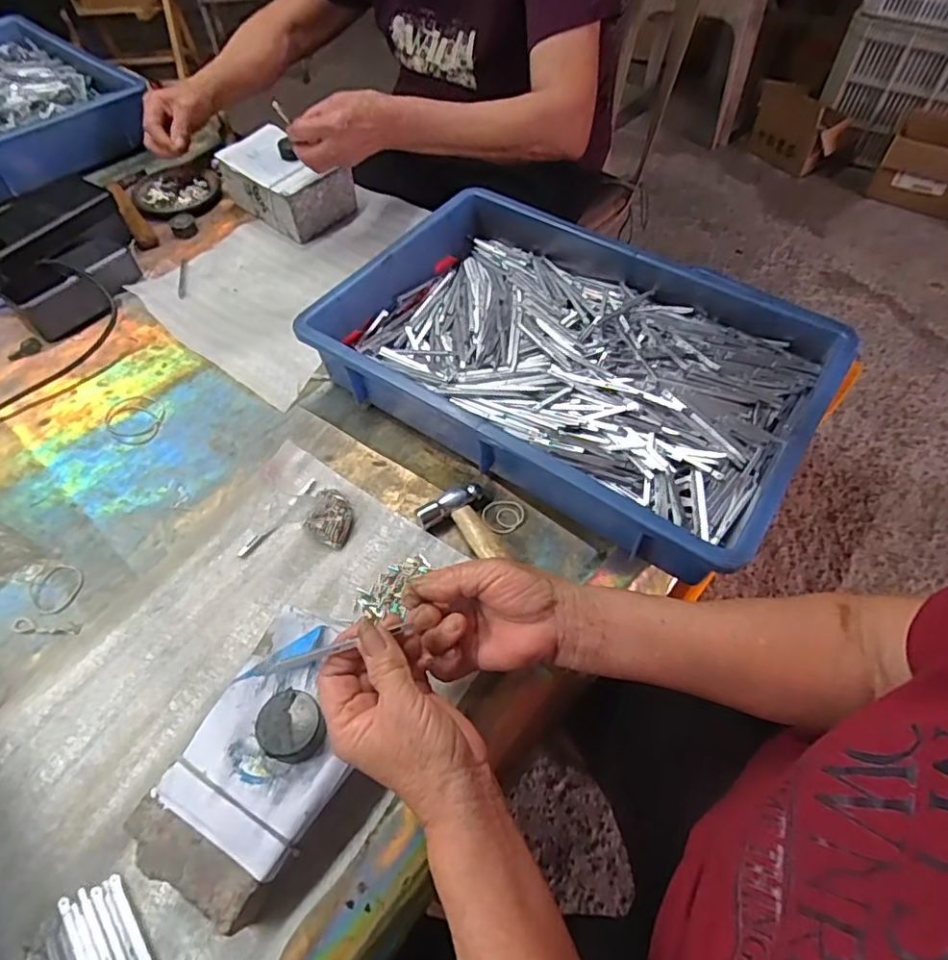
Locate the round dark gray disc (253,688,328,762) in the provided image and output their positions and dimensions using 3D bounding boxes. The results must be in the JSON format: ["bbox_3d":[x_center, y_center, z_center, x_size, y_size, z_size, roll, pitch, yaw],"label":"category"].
[{"bbox_3d":[-0.114,0.153,0.360,0.036,0.019,0.039,-1,55,1],"label":"round dark gray disc"}]

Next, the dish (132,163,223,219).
[{"bbox_3d":[-0.412,-0.403,0.807,0.112,0.017,0.131,-25,58,-15],"label":"dish"}]

